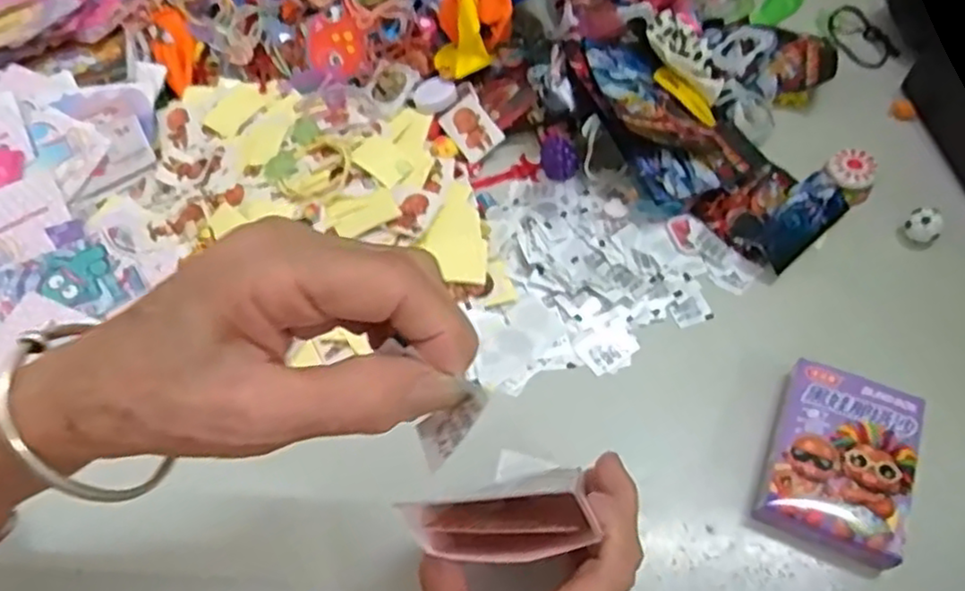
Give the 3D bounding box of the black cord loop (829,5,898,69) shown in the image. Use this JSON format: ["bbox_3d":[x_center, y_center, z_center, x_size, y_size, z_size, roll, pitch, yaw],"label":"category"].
[{"bbox_3d":[0.295,-0.203,0.537,0.044,0.006,0.067,-11,61,-3],"label":"black cord loop"}]

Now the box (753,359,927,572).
[{"bbox_3d":[0.187,0.087,0.366,0.065,0.034,0.092,20,64,14],"label":"box"}]

